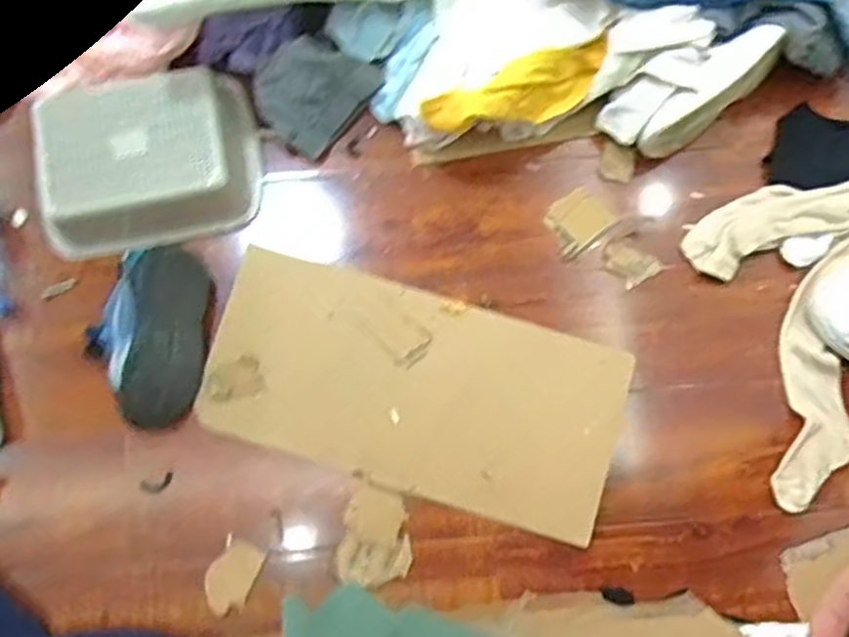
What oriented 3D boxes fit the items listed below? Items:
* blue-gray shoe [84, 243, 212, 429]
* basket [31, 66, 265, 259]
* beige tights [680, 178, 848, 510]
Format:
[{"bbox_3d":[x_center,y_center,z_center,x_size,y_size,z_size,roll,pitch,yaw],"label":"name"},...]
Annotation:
[{"bbox_3d":[-0.320,0.016,0.847,0.137,0.071,0.204,-1,78,-2],"label":"blue-gray shoe"},{"bbox_3d":[-0.330,-0.187,0.902,0.258,0.093,0.191,-14,79,-4],"label":"basket"},{"bbox_3d":[0.534,-0.013,0.868,0.389,0.055,0.344,-16,79,-5],"label":"beige tights"}]

